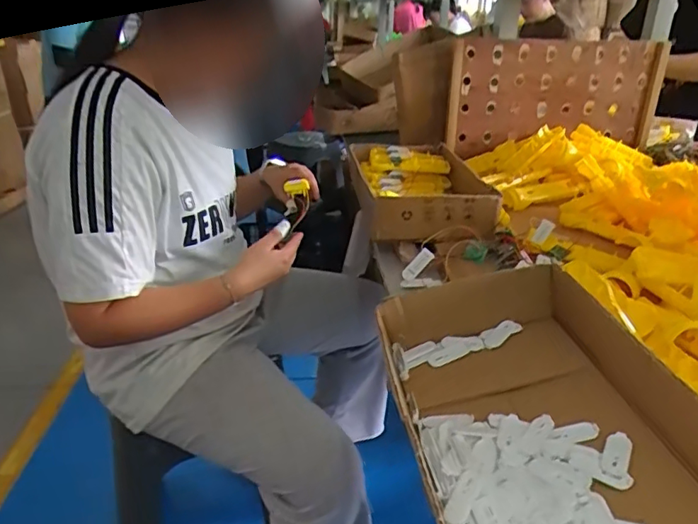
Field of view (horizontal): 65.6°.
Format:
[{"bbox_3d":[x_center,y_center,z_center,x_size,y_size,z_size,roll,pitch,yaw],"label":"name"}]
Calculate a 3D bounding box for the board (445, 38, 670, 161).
[{"bbox_3d":[0.477,-0.379,1.252,0.493,0.254,0.054,-3,14,-6],"label":"board"}]

